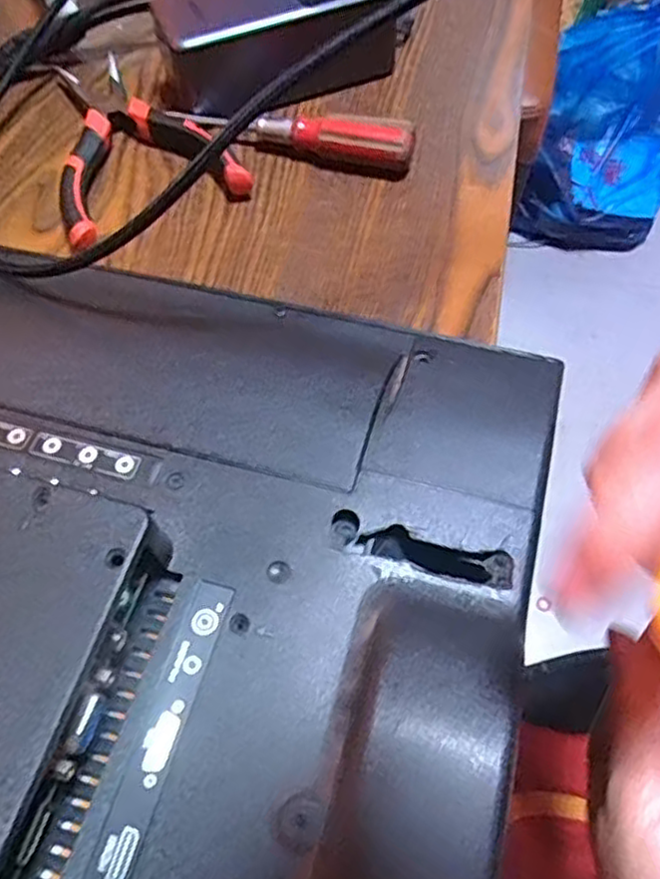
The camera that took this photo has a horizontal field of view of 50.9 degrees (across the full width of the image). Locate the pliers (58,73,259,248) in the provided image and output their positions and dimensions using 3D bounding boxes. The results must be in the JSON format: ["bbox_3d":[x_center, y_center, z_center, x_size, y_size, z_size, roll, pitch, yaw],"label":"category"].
[{"bbox_3d":[-0.111,-0.165,0.381,0.092,0.019,0.137,-23,62,-10],"label":"pliers"}]

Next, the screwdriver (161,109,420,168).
[{"bbox_3d":[-0.019,-0.166,0.373,0.131,0.022,0.019,14,62,11],"label":"screwdriver"}]

